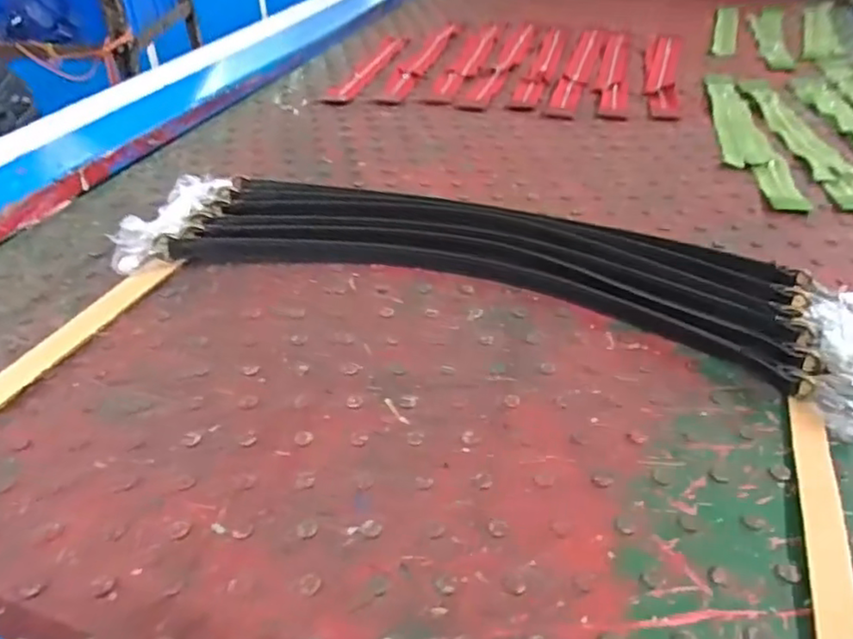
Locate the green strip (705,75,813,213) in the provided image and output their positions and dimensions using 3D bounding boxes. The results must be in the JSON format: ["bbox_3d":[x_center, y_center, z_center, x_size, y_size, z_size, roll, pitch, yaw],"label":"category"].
[{"bbox_3d":[0.342,-0.206,0.702,0.051,0.008,0.352,6,39,8],"label":"green strip"}]

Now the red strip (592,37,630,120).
[{"bbox_3d":[0.252,-0.337,0.871,0.038,0.008,0.334,9,40,11],"label":"red strip"}]

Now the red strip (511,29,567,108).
[{"bbox_3d":[0.164,-0.361,0.904,0.033,0.004,0.336,10,40,13],"label":"red strip"}]

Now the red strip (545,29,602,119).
[{"bbox_3d":[0.208,-0.344,0.883,0.036,0.004,0.357,11,40,14],"label":"red strip"}]

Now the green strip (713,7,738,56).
[{"bbox_3d":[0.478,-0.464,1.032,0.033,0.004,0.264,13,41,16],"label":"green strip"}]

